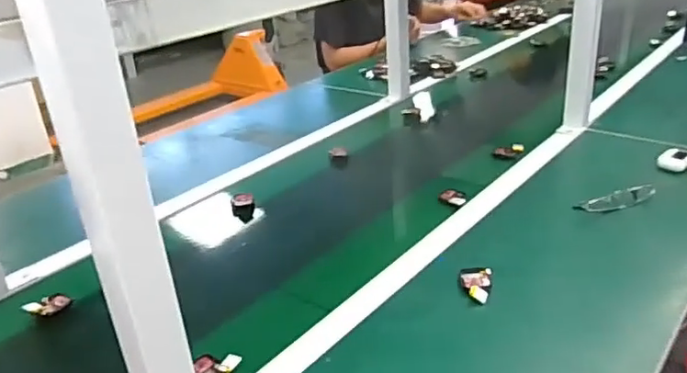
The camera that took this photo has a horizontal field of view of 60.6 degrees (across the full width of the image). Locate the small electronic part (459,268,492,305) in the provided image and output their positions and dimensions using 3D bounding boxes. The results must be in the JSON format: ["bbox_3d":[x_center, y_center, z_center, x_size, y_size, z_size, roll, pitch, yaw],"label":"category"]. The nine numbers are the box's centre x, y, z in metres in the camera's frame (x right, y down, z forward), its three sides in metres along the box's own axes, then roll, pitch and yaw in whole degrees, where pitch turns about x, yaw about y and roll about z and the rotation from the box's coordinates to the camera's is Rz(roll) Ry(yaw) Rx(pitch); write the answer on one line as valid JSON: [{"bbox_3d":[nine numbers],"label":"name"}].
[{"bbox_3d":[0.168,0.125,0.749,0.039,0.018,0.060,2,27,12],"label":"small electronic part"}]

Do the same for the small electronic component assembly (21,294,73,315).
[{"bbox_3d":[-0.395,0.158,0.781,0.057,0.016,0.027,-6,23,-37],"label":"small electronic component assembly"}]

